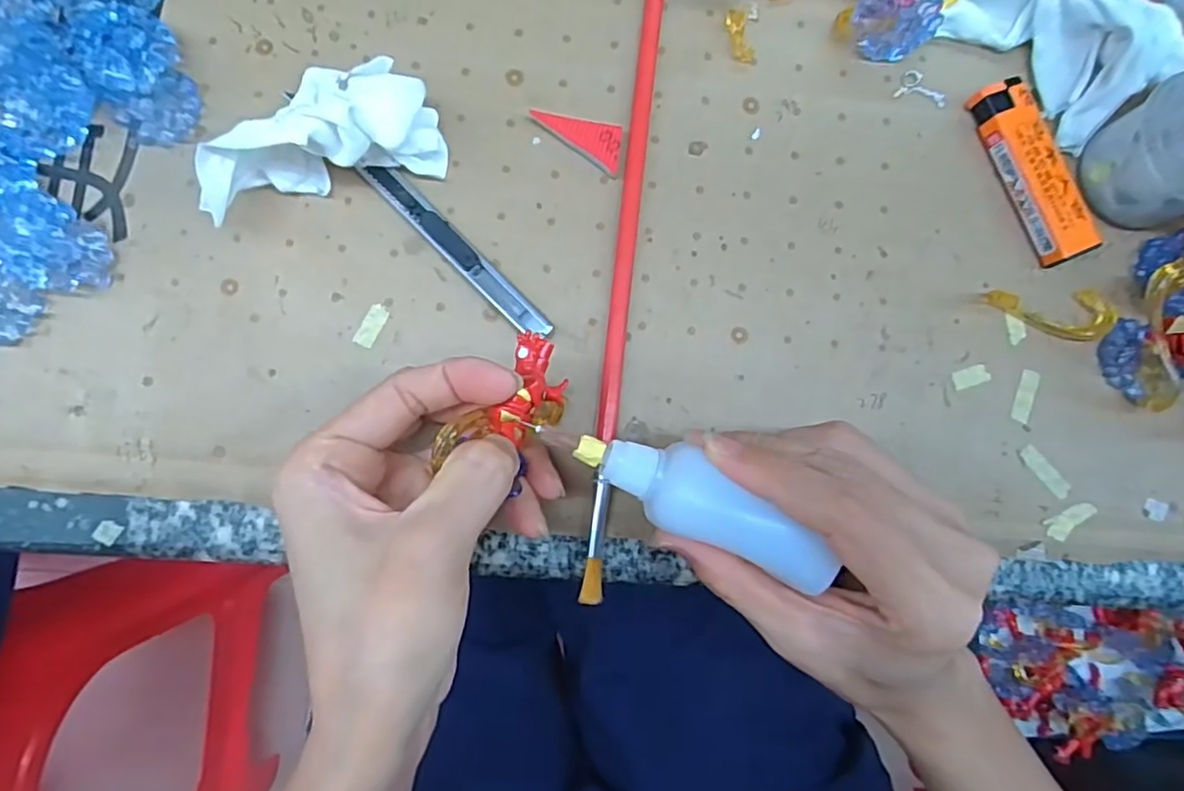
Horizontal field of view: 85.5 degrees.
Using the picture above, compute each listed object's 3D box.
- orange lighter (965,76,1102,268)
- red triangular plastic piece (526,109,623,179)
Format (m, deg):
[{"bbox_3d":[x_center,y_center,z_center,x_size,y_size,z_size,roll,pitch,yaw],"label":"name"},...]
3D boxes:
[{"bbox_3d":[0.188,-0.095,0.271,0.025,0.011,0.079,-25,90,-5],"label":"orange lighter"},{"bbox_3d":[-0.003,-0.108,0.261,0.041,0.005,0.017,36,86,-3],"label":"red triangular plastic piece"}]

